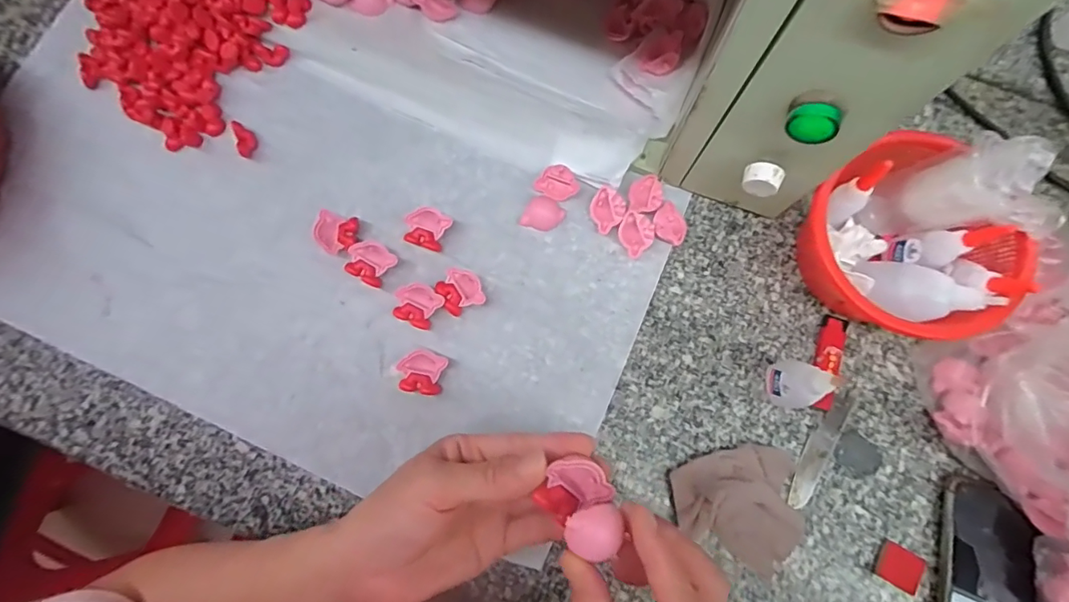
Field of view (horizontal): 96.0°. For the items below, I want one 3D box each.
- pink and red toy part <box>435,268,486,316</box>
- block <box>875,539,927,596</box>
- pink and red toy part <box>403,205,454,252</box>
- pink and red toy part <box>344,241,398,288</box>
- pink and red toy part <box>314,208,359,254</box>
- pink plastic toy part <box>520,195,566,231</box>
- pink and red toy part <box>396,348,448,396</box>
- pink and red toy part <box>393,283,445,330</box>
[{"bbox_3d":[-0.060,-0.009,0.389,0.033,0.015,0.035,-24,80,-5],"label":"pink and red toy part"},{"bbox_3d":[0.269,0.195,0.353,0.031,0.005,0.027,29,80,5],"label":"block"},{"bbox_3d":[-0.089,-0.059,0.401,0.034,0.016,0.033,23,79,4],"label":"pink and red toy part"},{"bbox_3d":[-0.134,-0.032,0.392,0.034,0.011,0.032,34,80,6],"label":"pink and red toy part"},{"bbox_3d":[-0.162,-0.056,0.395,0.034,0.011,0.032,7,79,1],"label":"pink and red toy part"},{"bbox_3d":[0.008,-0.074,0.407,0.033,0.006,0.030,22,79,3],"label":"pink plastic toy part"},{"bbox_3d":[-0.088,0.056,0.377,0.035,0.015,0.032,13,79,2],"label":"pink and red toy part"},{"bbox_3d":[-0.094,0.003,0.386,0.036,0.013,0.032,26,80,4],"label":"pink and red toy part"}]

